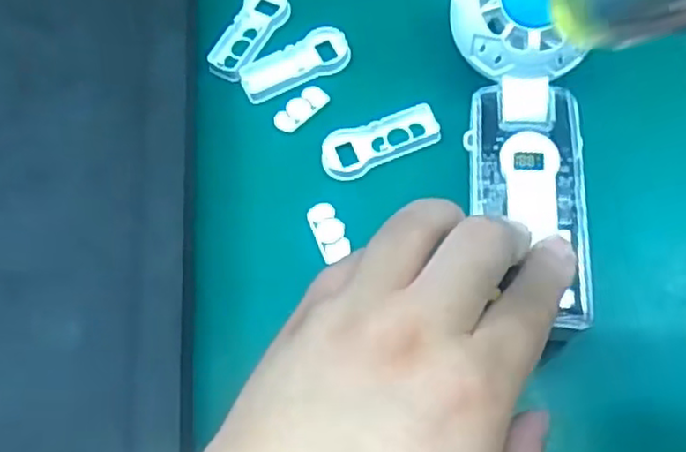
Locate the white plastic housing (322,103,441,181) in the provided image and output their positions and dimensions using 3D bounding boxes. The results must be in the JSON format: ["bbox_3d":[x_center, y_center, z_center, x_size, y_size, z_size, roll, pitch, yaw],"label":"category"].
[{"bbox_3d":[0.018,-0.039,0.330,0.056,0.010,0.023,-17,67,-6],"label":"white plastic housing"}]

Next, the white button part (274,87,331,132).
[{"bbox_3d":[-0.020,-0.057,0.341,0.029,0.004,0.014,-39,71,-14],"label":"white button part"}]

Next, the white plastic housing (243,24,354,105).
[{"bbox_3d":[-0.024,-0.081,0.349,0.055,0.007,0.023,-22,68,-8],"label":"white plastic housing"}]

